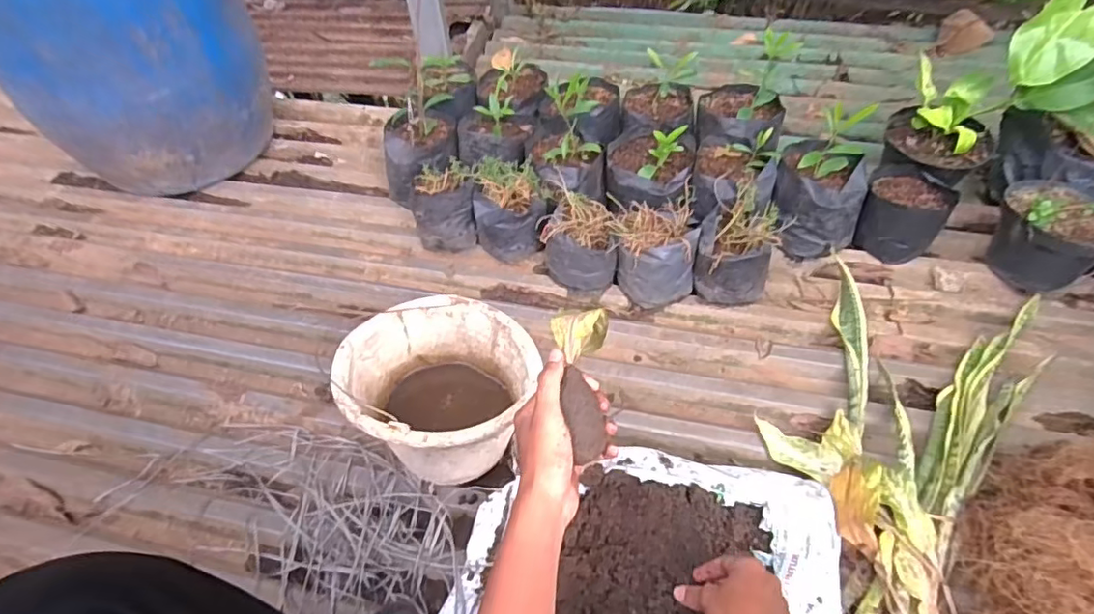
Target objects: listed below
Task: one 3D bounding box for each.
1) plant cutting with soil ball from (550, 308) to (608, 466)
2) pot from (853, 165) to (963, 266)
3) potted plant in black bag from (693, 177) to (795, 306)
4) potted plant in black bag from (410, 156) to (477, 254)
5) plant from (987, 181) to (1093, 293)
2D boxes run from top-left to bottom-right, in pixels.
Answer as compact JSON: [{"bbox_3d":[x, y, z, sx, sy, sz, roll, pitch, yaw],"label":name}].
[{"bbox_3d":[0.031,0.067,0.514,0.048,0.049,0.134,-1,64,2],"label":"plant cutting with soil ball"},{"bbox_3d":[0.606,-0.155,0.996,0.125,0.122,0.125,-1,53,1],"label":"pot"},{"bbox_3d":[0.315,-0.102,0.960,0.120,0.133,0.154,13,55,11],"label":"potted plant in black bag"},{"bbox_3d":[-0.185,-0.172,1.065,0.118,0.147,0.093,-14,54,-9],"label":"potted plant in black bag"},{"bbox_3d":[0.817,-0.118,0.940,0.163,0.147,0.183,30,60,22],"label":"plant"}]

